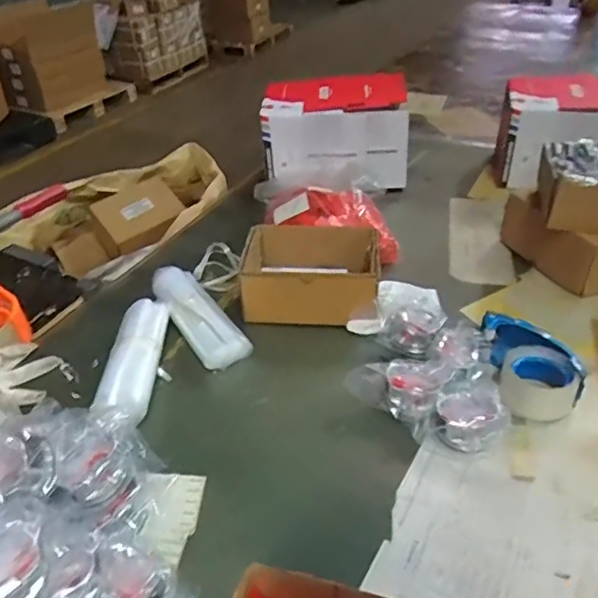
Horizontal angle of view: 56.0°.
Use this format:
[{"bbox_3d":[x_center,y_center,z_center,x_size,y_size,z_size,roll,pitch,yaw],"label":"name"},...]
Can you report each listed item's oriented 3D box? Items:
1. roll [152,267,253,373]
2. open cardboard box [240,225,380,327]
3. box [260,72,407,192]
[{"bbox_3d":[-0.151,0.025,0.836,0.068,0.055,0.209,-24,44,-27],"label":"roll"},{"bbox_3d":[0.017,-0.041,0.870,0.202,0.083,0.150,2,38,4],"label":"open cardboard box"},{"bbox_3d":[0.075,-0.339,1.139,0.290,0.170,0.137,5,38,7],"label":"box"}]

